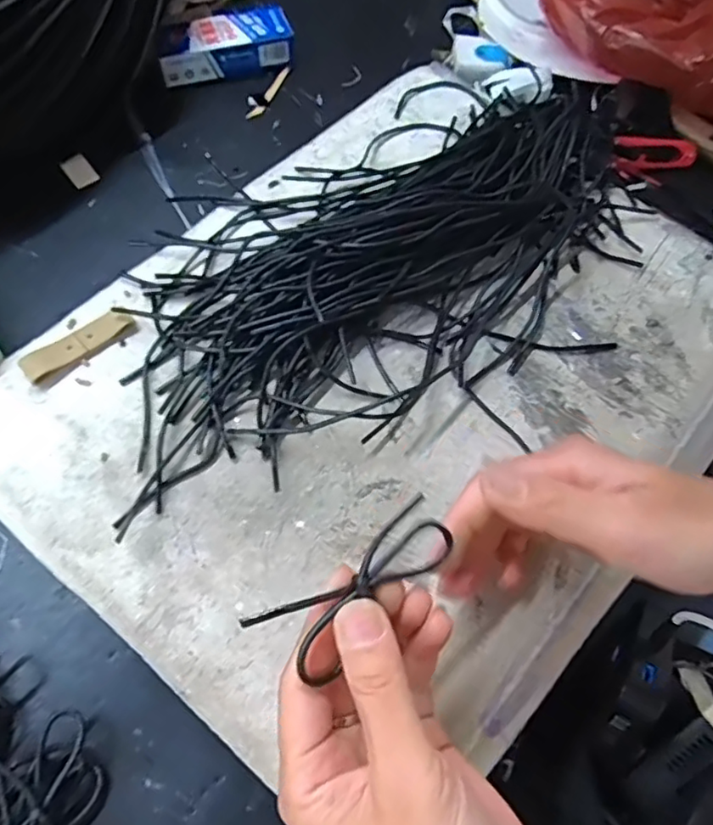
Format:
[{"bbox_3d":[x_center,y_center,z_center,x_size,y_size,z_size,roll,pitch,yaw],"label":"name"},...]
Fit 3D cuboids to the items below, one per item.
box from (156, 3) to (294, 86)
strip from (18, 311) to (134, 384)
[{"bbox_3d":[-0.101,-0.283,0.458,0.100,0.026,0.041,-17,68,-12],"label":"box"},{"bbox_3d":[-0.148,-0.037,0.316,0.058,0.005,0.014,-38,91,-21],"label":"strip"}]

